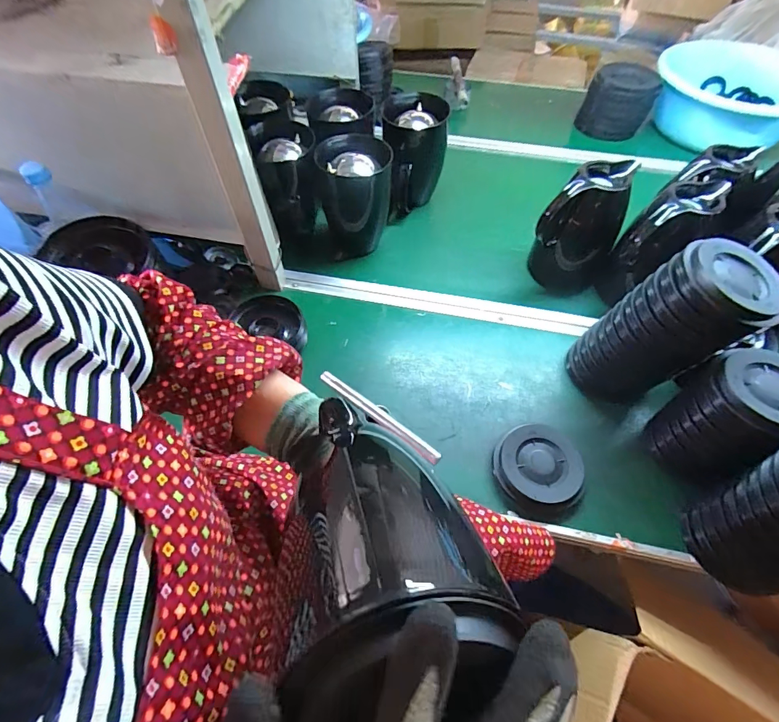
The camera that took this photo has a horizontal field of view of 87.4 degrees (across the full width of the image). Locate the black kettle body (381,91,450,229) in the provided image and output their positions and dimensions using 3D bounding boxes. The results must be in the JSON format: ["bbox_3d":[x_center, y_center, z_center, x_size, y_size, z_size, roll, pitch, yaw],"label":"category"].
[{"bbox_3d":[0.041,-0.406,0.814,0.131,0.185,0.117,-20,58,-14],"label":"black kettle body"}]

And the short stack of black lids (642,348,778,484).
[{"bbox_3d":[0.433,0.077,0.532,0.119,0.165,0.110,-25,59,-17],"label":"short stack of black lids"}]

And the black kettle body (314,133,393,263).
[{"bbox_3d":[-0.061,-0.296,0.750,0.125,0.183,0.107,0,55,-1],"label":"black kettle body"}]

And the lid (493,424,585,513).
[{"bbox_3d":[0.203,0.145,0.560,0.110,0.029,0.112,0,55,0],"label":"lid"}]

